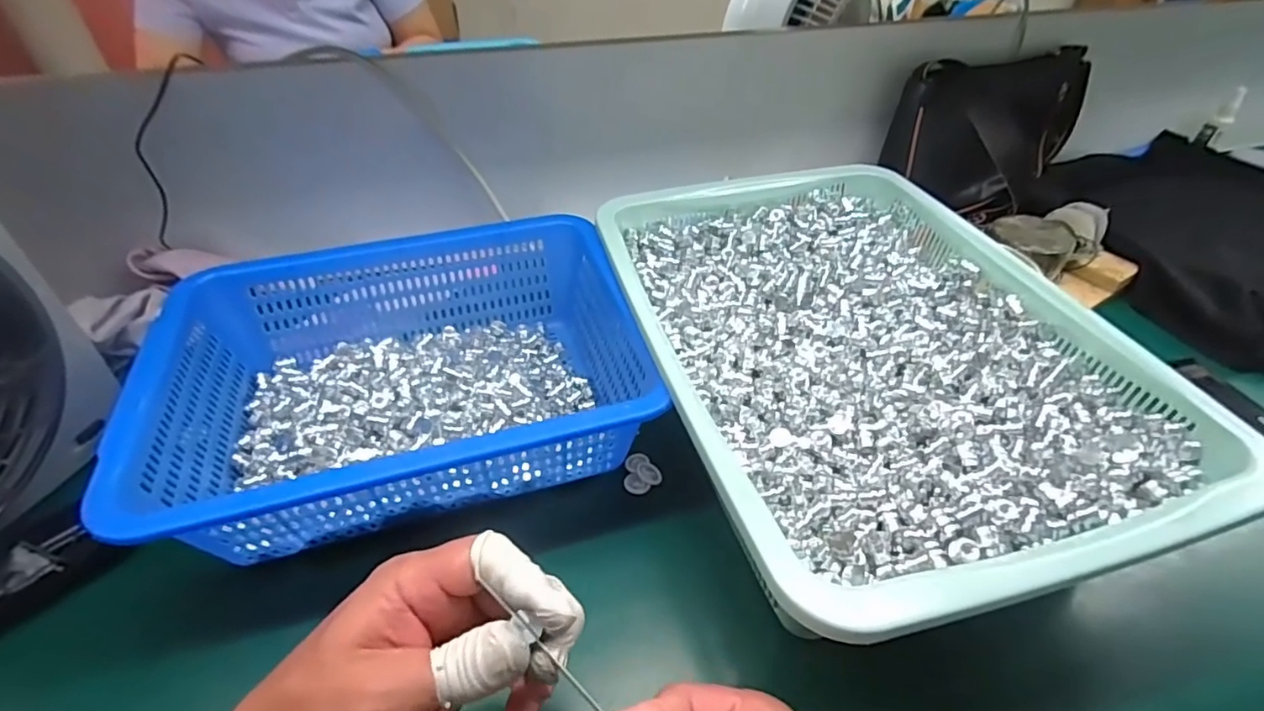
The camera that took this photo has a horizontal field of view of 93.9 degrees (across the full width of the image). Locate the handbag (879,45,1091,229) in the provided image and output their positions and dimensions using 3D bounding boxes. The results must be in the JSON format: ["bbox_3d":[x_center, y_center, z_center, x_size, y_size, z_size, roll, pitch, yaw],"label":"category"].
[{"bbox_3d":[0.446,-0.253,0.698,0.297,0.166,0.100,-15,44,-17],"label":"handbag"}]

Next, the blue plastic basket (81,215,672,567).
[{"bbox_3d":[-0.171,0.014,0.456,0.316,0.095,0.257,-11,43,-14],"label":"blue plastic basket"}]

